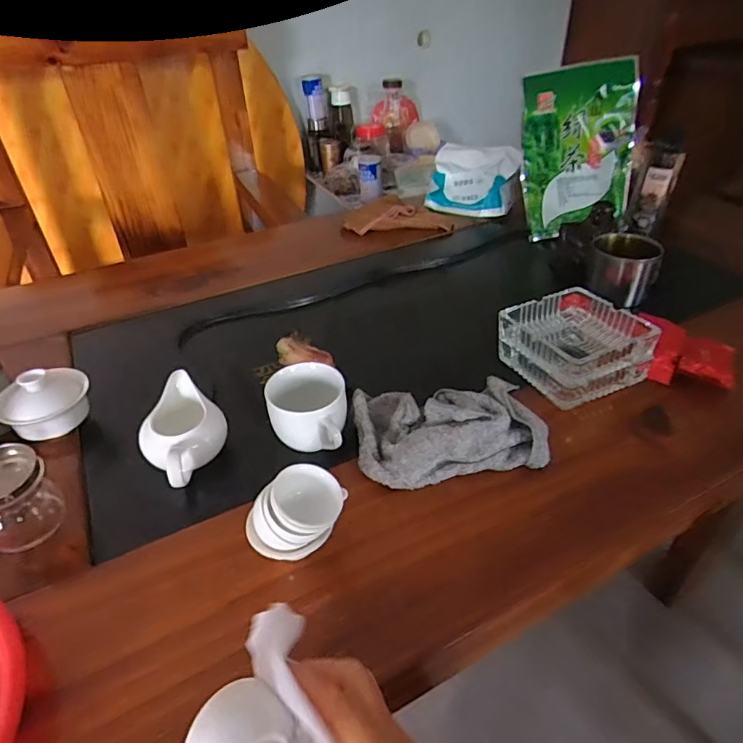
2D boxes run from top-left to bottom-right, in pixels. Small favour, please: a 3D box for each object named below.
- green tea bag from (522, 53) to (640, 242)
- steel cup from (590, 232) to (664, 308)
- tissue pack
[{"bbox_3d":[0.336,-0.355,0.823,0.171,0.240,0.050,-7,25,12],"label":"green tea bag"},{"bbox_3d":[0.347,-0.143,0.707,0.083,0.083,0.078,-1,39,1],"label":"steel cup"},{"bbox_3d":[0.186,-0.357,0.948,0.163,0.102,0.084,9,40,14],"label":"tissue pack"}]

